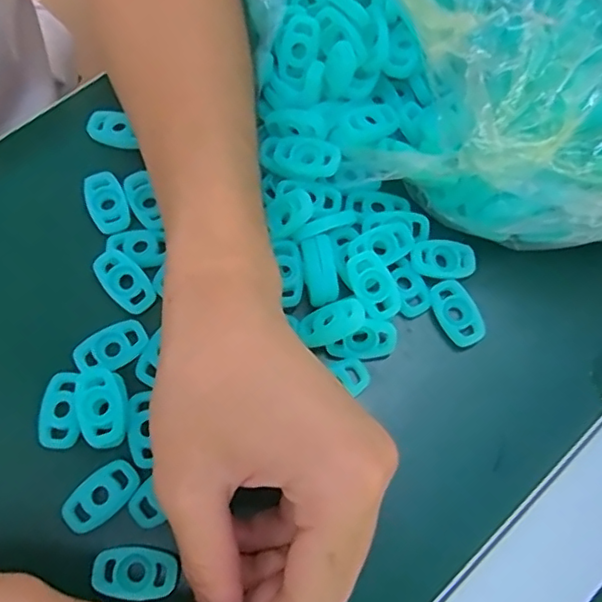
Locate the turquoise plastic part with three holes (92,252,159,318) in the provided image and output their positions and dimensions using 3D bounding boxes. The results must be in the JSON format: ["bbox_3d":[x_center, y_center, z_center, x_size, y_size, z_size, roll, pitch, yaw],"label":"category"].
[{"bbox_3d":[-0.081,-0.010,0.268,0.018,0.006,0.032,-42,76,-15],"label":"turquoise plastic part with three holes"}]

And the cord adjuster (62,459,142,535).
[{"bbox_3d":[-0.082,0.080,0.238,0.018,0.004,0.032,43,74,13],"label":"cord adjuster"}]

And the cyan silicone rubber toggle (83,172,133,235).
[{"bbox_3d":[-0.094,-0.048,0.283,0.018,0.007,0.031,-25,73,-11],"label":"cyan silicone rubber toggle"}]

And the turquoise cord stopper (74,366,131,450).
[{"bbox_3d":[-0.084,0.045,0.247,0.020,0.008,0.033,-15,71,-7],"label":"turquoise cord stopper"}]

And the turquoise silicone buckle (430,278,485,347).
[{"bbox_3d":[0.073,0.005,0.272,0.018,0.005,0.031,-24,73,-10],"label":"turquoise silicone buckle"}]

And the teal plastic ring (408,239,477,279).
[{"bbox_3d":[0.068,-0.019,0.277,0.032,0.005,0.017,5,70,0],"label":"teal plastic ring"}]

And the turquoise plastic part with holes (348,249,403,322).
[{"bbox_3d":[0.033,-0.007,0.266,0.019,0.008,0.031,-30,74,-12],"label":"turquoise plastic part with holes"}]

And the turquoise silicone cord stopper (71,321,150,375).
[{"bbox_3d":[-0.084,0.021,0.257,0.031,0.004,0.017,-34,75,-13],"label":"turquoise silicone cord stopper"}]

